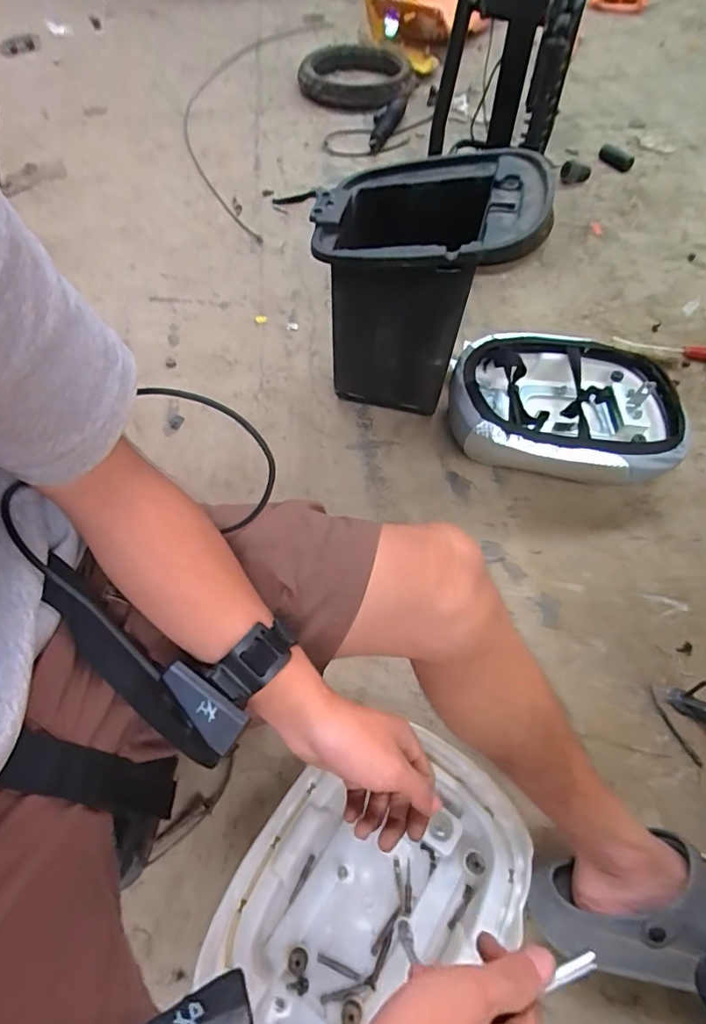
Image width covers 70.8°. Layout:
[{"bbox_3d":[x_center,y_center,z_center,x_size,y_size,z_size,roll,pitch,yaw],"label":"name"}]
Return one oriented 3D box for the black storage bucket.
[{"bbox_3d":[0.098,-0.325,0.787,0.275,0.365,0.227,7,59,5],"label":"black storage bucket"}]

